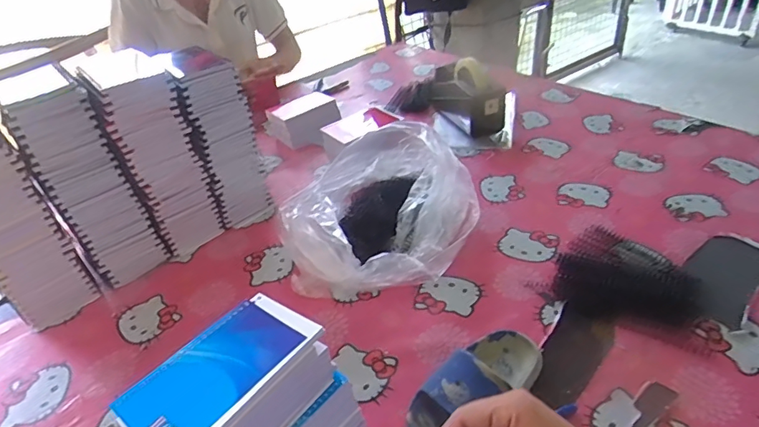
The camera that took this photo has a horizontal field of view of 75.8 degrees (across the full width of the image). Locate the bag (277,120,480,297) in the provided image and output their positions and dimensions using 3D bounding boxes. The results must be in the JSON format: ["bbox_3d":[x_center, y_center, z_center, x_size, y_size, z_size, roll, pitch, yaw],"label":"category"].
[{"bbox_3d":[-0.006,-0.012,0.724,0.279,0.127,0.284,6,38,17],"label":"bag"}]

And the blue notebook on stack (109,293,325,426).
[{"bbox_3d":[-0.123,0.120,0.382,0.085,0.005,0.142,22,46,32],"label":"blue notebook on stack"}]

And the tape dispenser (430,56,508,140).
[{"bbox_3d":[0.178,-0.259,1.038,0.078,0.127,0.225,-18,37,-16],"label":"tape dispenser"}]

